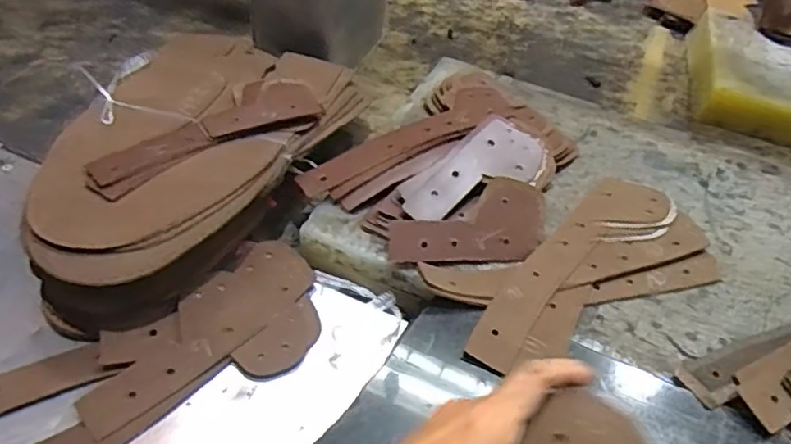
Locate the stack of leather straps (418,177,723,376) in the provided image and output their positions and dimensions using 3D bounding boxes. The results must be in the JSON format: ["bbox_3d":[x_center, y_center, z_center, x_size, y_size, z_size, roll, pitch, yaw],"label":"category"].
[{"bbox_3d":[0.138,0.032,0.474,0.227,0.030,0.122,-20,51,-23],"label":"stack of leather straps"}]

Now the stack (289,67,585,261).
[{"bbox_3d":[0.058,-0.055,0.523,0.179,0.047,0.225,35,52,25],"label":"stack"}]

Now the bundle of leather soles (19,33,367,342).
[{"bbox_3d":[-0.174,-0.066,0.518,0.191,0.078,0.329,21,48,14],"label":"bundle of leather soles"}]

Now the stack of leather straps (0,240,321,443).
[{"bbox_3d":[-0.161,0.092,0.431,0.237,0.018,0.099,-27,54,-28],"label":"stack of leather straps"}]

